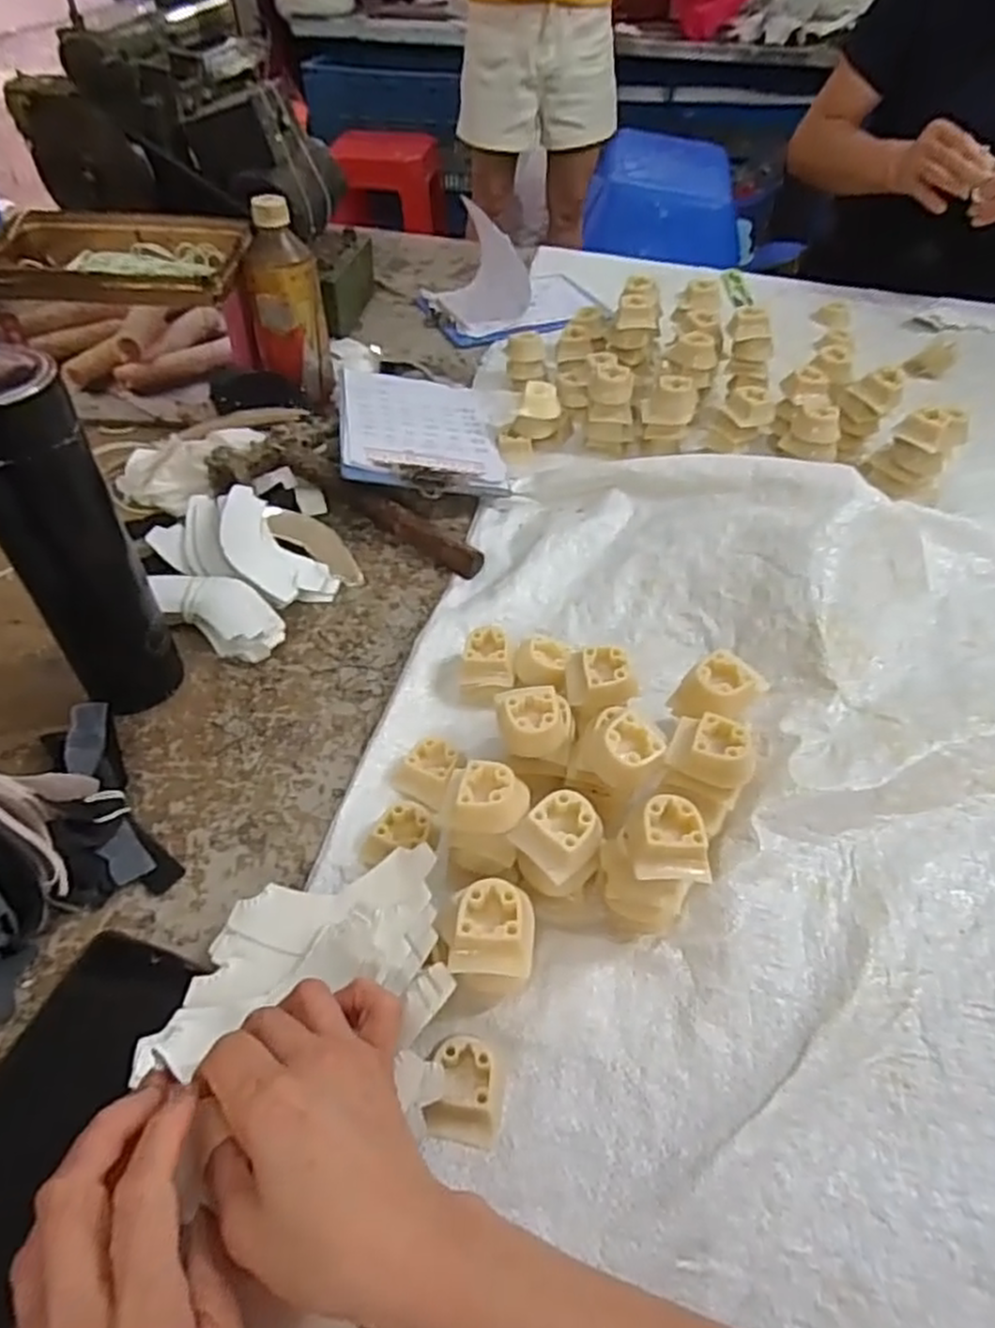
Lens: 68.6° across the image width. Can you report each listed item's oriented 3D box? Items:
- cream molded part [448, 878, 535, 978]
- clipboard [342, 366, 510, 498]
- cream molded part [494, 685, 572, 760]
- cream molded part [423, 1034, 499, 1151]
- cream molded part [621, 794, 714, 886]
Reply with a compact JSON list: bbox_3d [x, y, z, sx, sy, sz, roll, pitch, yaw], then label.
[{"bbox_3d":[-0.001,0.125,0.349,0.037,0.019,0.039,5,49,2],"label":"cream molded part"},{"bbox_3d":[-0.076,-0.227,0.700,0.145,0.014,0.221,3,43,-16],"label":"clipboard"},{"bbox_3d":[0.023,0.040,0.440,0.047,0.034,0.040,-1,49,-3],"label":"cream molded part"},{"bbox_3d":[-0.015,0.198,0.340,0.032,0.018,0.042,8,49,5],"label":"cream molded part"},{"bbox_3d":[0.085,0.087,0.364,0.037,0.018,0.038,-2,49,-3],"label":"cream molded part"}]

